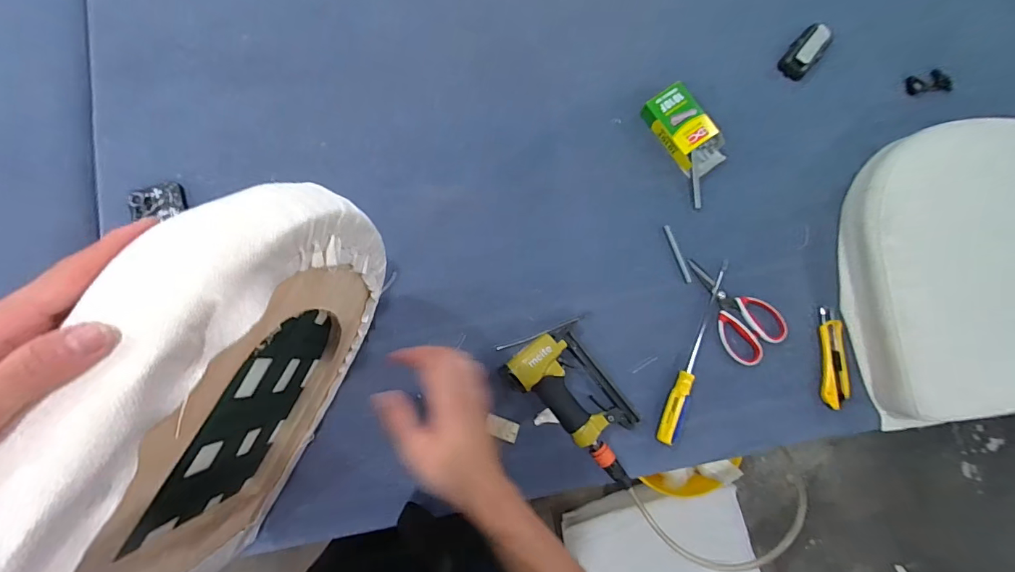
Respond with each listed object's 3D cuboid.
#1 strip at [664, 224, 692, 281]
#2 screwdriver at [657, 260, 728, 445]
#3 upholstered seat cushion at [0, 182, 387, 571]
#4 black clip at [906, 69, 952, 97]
[{"bbox_3d":[0.284,-0.054,0.714,0.011,0.007,0.101,-18,82,-5],"label":"strip"},{"bbox_3d":[0.302,0.101,0.690,0.031,0.026,0.312,22,82,0],"label":"screwdriver"},{"bbox_3d":[-0.246,0.116,0.410,0.062,0.420,0.397,27,81,2],"label":"upholstered seat cushion"},{"bbox_3d":[0.766,-0.369,0.783,0.061,0.023,0.045,-8,81,-3],"label":"black clip"}]

